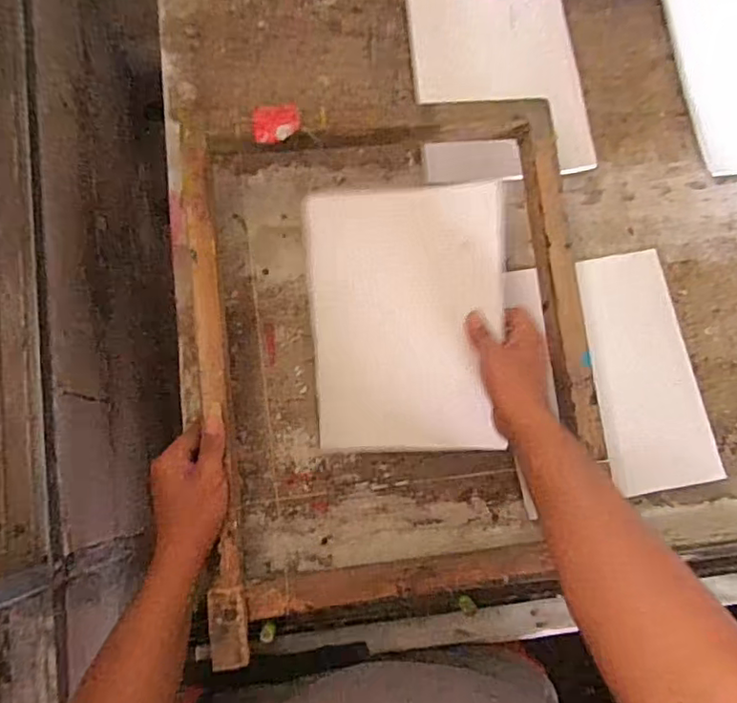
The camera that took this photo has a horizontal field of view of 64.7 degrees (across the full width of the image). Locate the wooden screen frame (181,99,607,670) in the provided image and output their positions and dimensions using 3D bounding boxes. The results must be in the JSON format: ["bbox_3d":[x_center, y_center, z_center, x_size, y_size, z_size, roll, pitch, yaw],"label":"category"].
[{"bbox_3d":[0.027,-0.001,0.581,0.397,0.034,0.521,-5,81,-4],"label":"wooden screen frame"}]

